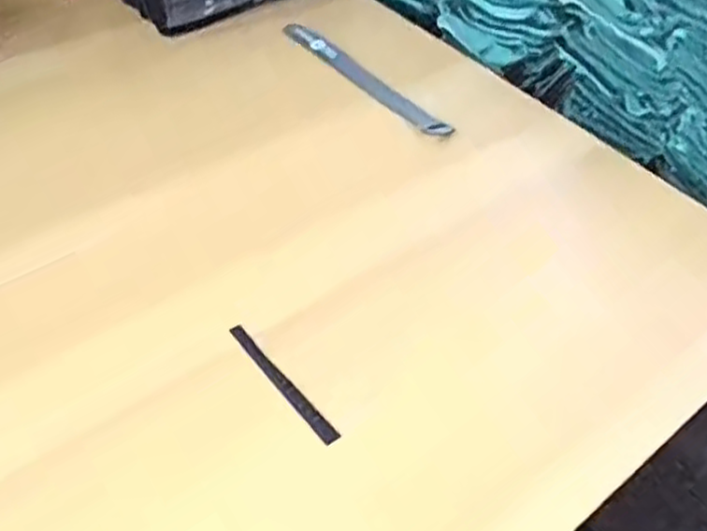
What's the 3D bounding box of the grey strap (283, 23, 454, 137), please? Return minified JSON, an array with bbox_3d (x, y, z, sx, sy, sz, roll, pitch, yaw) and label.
[{"bbox_3d":[0.008,-0.153,0.588,0.024,0.009,0.186,-27,55,-29],"label":"grey strap"}]

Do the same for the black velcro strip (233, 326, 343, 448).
[{"bbox_3d":[-0.038,0.062,0.385,0.009,0.006,0.085,-30,57,-31],"label":"black velcro strip"}]

